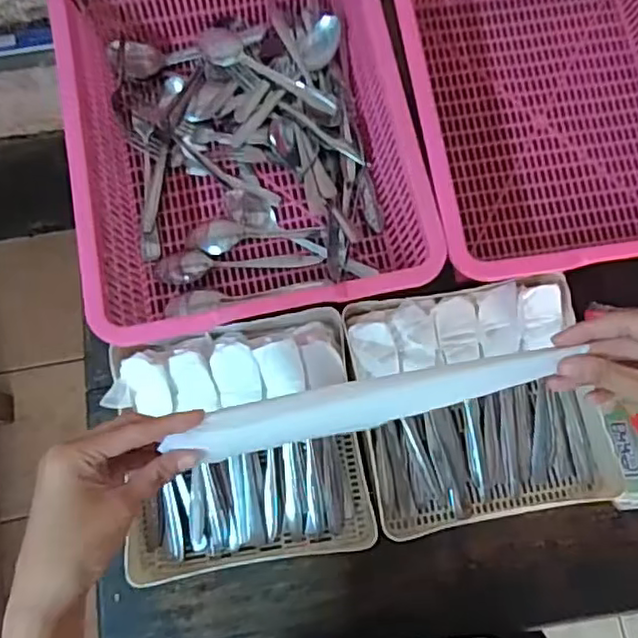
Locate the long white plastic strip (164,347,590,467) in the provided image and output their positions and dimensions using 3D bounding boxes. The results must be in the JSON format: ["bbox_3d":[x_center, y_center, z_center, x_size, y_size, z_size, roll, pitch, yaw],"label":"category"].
[{"bbox_3d":[0.033,0.051,0.390,0.229,0.028,0.029,-12,76,-2],"label":"long white plastic strip"}]

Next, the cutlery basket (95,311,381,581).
[{"bbox_3d":[-0.072,0.109,0.575,0.215,0.069,0.218,-9,75,-3],"label":"cutlery basket"}]

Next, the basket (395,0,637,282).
[{"bbox_3d":[0.239,-0.229,0.639,0.311,0.103,0.388,-8,75,-3],"label":"basket"}]

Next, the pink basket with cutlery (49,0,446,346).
[{"bbox_3d":[-0.076,-0.183,0.637,0.304,0.115,0.394,-10,75,-3],"label":"pink basket with cutlery"}]

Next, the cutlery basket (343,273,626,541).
[{"bbox_3d":[0.149,0.075,0.589,0.219,0.056,0.211,-10,75,-3],"label":"cutlery basket"}]

